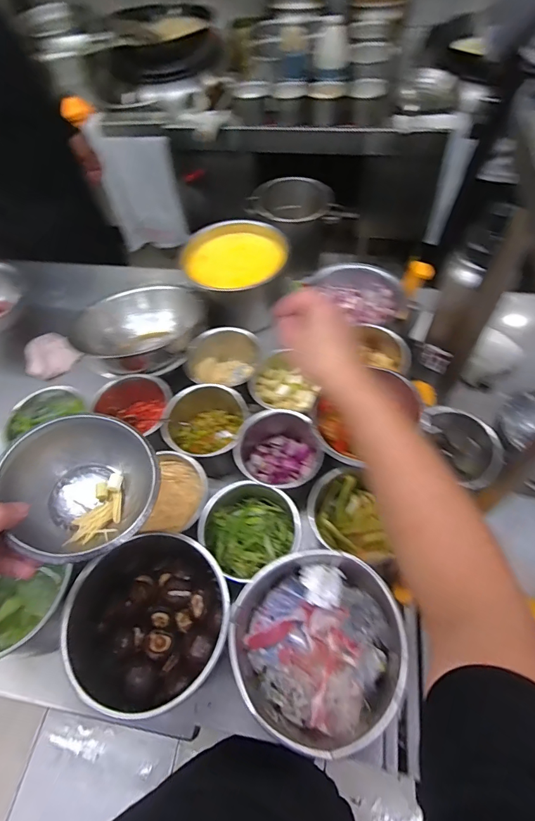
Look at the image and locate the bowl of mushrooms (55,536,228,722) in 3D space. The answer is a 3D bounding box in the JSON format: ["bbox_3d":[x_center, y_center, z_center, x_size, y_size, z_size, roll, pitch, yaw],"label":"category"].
[{"bbox_3d":[-0.126,0.242,0.461,0.176,0.086,0.161,-2,58,3],"label":"bowl of mushrooms"}]

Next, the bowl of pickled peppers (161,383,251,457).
[{"bbox_3d":[-0.090,0.019,0.629,0.116,0.091,0.122,-2,58,3],"label":"bowl of pickled peppers"}]

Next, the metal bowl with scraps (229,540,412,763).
[{"bbox_3d":[0.053,0.251,0.440,0.168,0.087,0.175,-13,58,-4],"label":"metal bowl with scraps"}]

